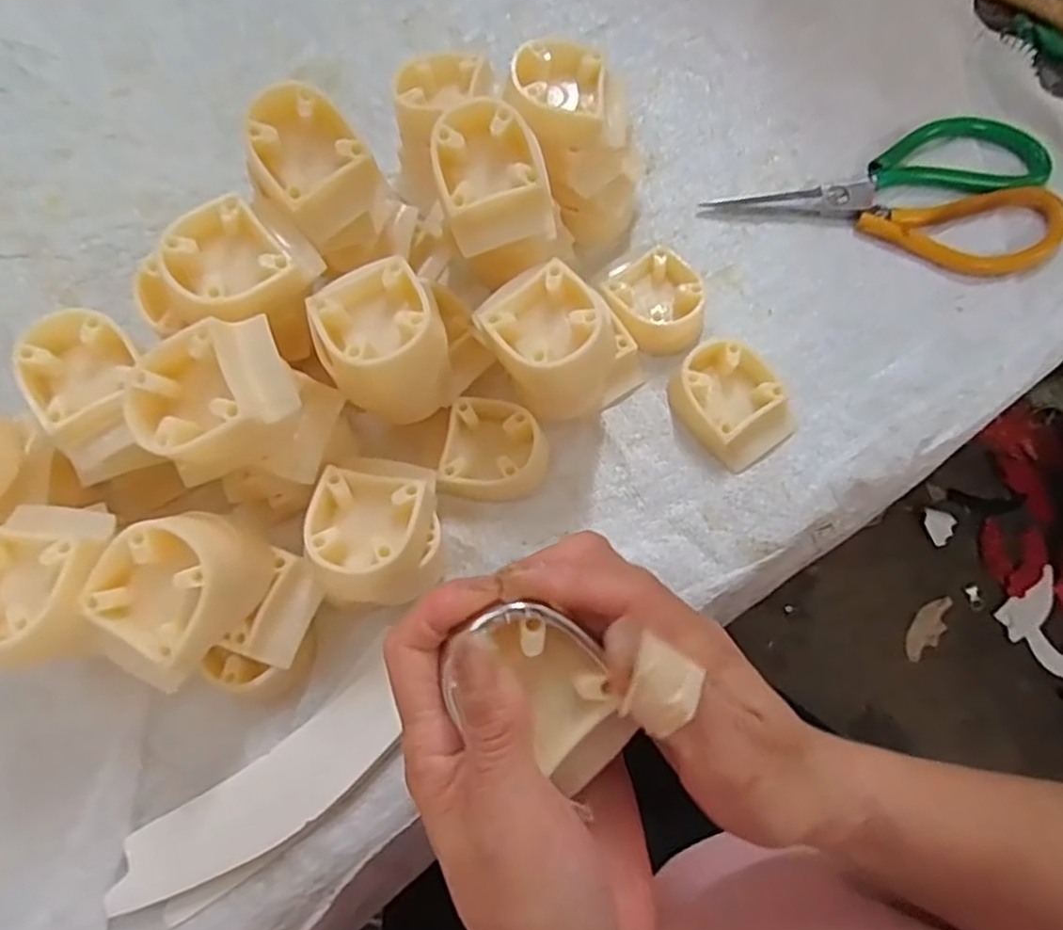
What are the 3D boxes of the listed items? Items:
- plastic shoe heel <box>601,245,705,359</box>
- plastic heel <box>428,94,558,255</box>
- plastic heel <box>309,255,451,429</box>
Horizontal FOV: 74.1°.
[{"bbox_3d":[0.068,-0.085,0.376,0.047,0.022,0.050,-33,72,-10],"label":"plastic shoe heel"},{"bbox_3d":[-0.019,-0.132,0.322,0.049,0.031,0.062,-18,89,-1],"label":"plastic heel"},{"bbox_3d":[-0.062,-0.052,0.310,0.052,0.064,0.059,-28,73,-9],"label":"plastic heel"}]

